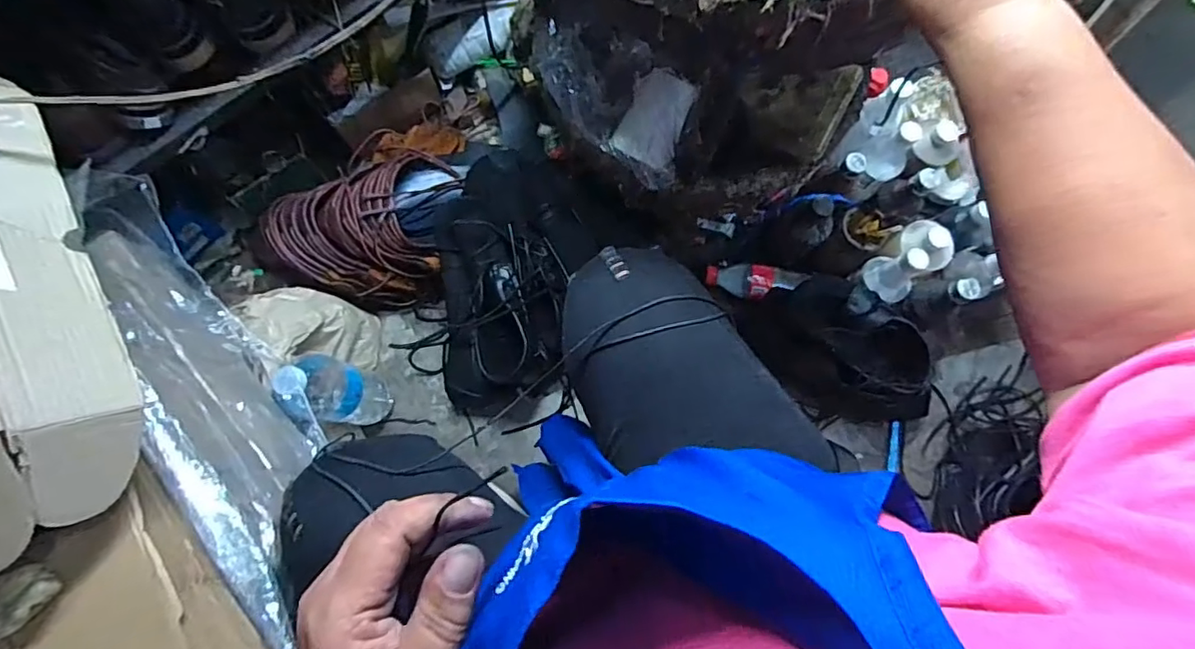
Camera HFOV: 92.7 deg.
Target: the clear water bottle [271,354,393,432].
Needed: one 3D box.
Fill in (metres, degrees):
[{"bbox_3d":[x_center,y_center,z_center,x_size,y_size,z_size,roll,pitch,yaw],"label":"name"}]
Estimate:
[{"bbox_3d":[-0.337,0.089,0.739,0.080,0.265,0.076,0,78,-1],"label":"clear water bottle"}]

